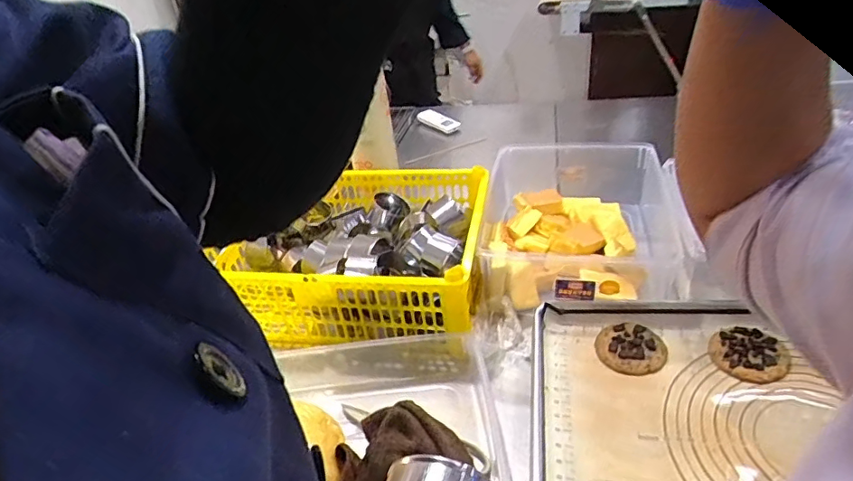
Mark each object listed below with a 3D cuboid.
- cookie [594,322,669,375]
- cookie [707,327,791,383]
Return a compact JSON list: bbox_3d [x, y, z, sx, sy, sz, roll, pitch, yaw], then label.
[{"bbox_3d":[0.274,0.145,0.711,0.084,0.021,0.079,-4,34,5],"label":"cookie"},{"bbox_3d":[0.408,0.143,0.675,0.075,0.021,0.084,-12,34,-7],"label":"cookie"}]

